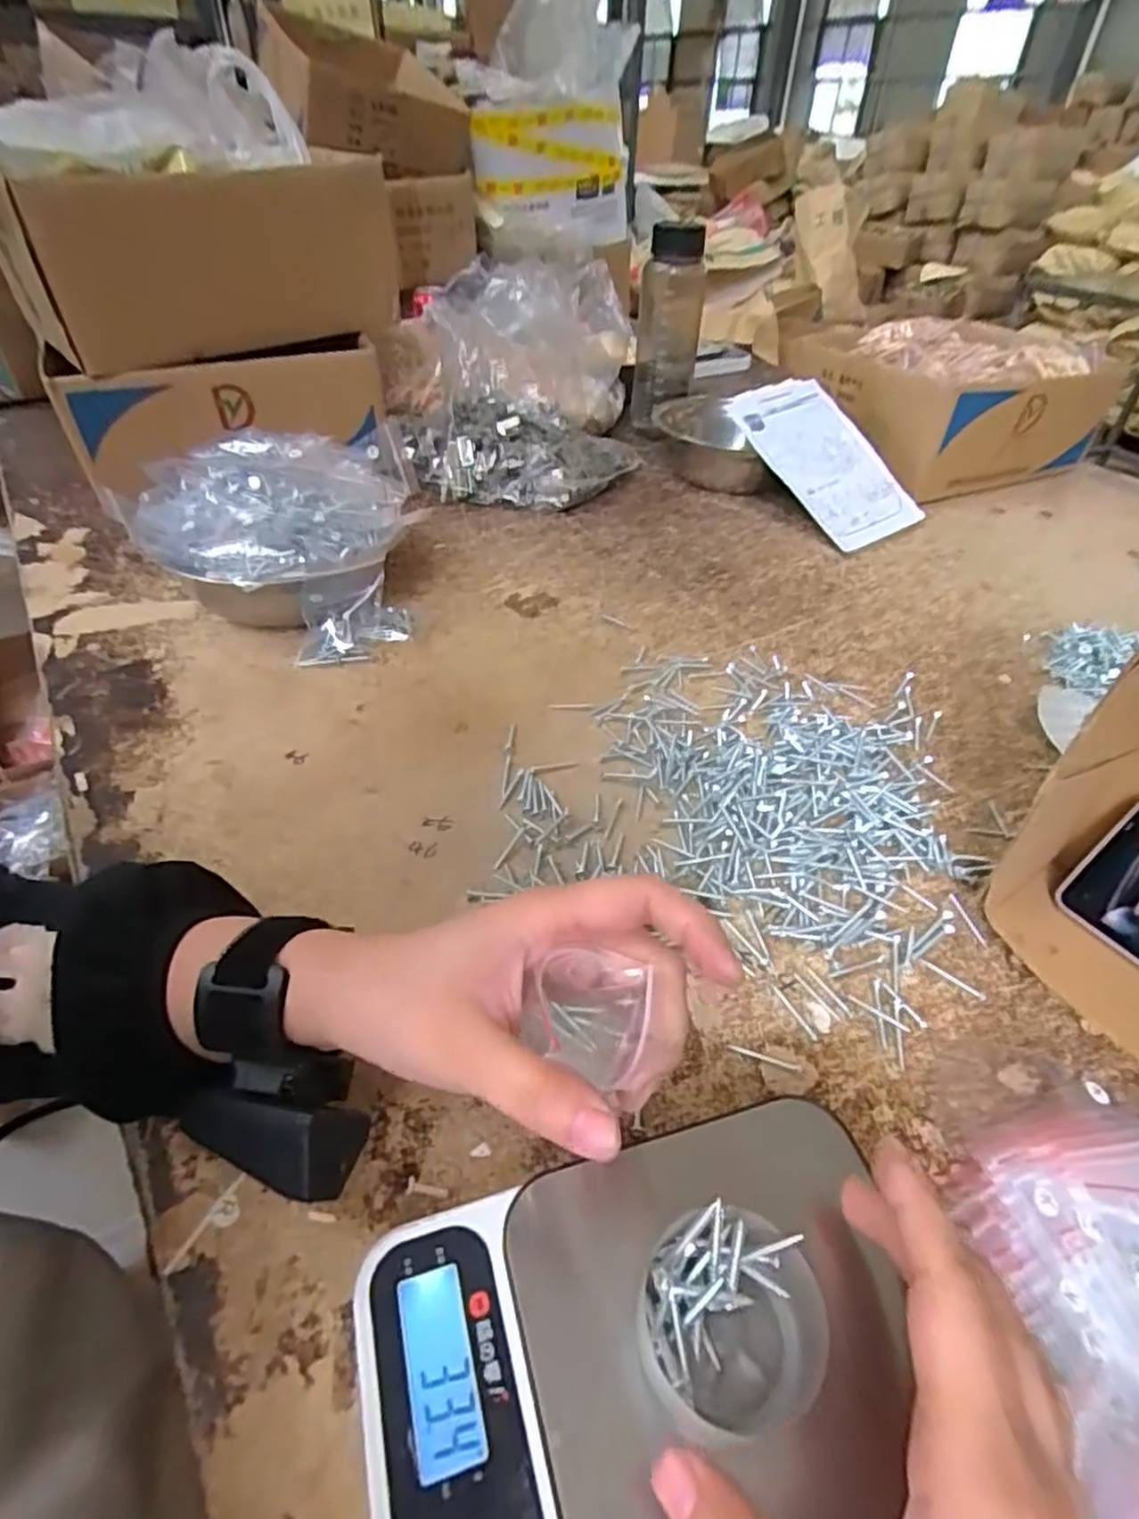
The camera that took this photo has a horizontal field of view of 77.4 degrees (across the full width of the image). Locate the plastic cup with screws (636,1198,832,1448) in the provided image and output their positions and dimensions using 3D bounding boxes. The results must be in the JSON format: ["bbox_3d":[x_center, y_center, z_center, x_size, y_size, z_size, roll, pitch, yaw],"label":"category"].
[{"bbox_3d":[0.052,0.177,0.221,0.059,0.036,0.051,15,43,14],"label":"plastic cup with screws"}]

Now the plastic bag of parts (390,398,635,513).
[{"bbox_3d":[-0.058,-0.355,0.820,0.280,0.095,0.143,-1,42,-4],"label":"plastic bag of parts"}]

